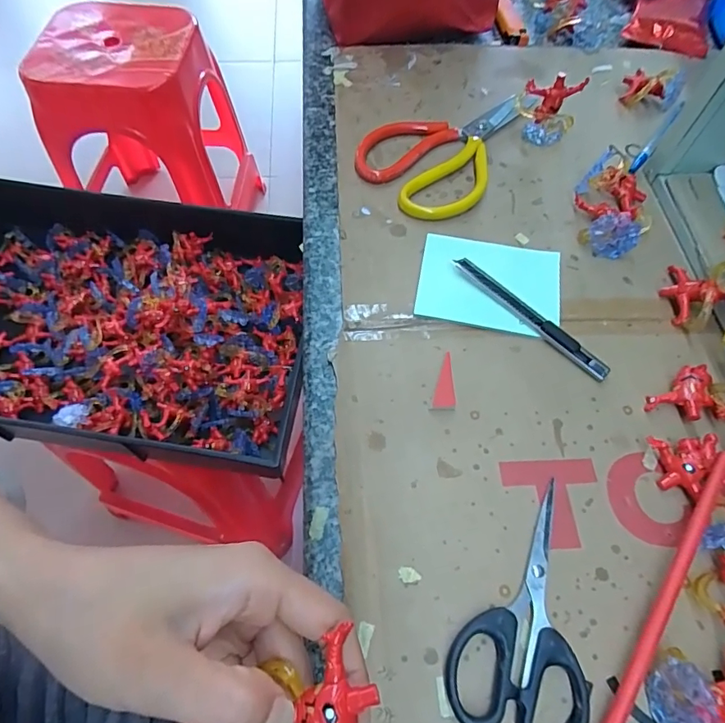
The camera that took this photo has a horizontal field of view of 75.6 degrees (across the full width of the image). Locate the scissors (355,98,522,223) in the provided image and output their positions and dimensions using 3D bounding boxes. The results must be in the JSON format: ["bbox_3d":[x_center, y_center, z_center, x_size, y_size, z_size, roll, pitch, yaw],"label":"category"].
[{"bbox_3d":[0.062,-0.185,0.400,0.110,0.012,0.158,25,65,12],"label":"scissors"}]

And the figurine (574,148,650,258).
[{"bbox_3d":[0.196,-0.123,0.363,0.052,0.028,0.088,15,63,7],"label":"figurine"}]

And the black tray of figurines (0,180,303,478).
[{"bbox_3d":[-0.283,-0.052,0.553,0.430,0.073,0.320,6,62,3],"label":"black tray of figurines"}]

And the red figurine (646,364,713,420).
[{"bbox_3d":[0.206,0.022,0.299,0.043,0.014,0.026,-33,67,-17],"label":"red figurine"}]

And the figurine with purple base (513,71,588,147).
[{"bbox_3d":[0.159,-0.220,0.404,0.050,0.046,0.028,20,64,10],"label":"figurine with purple base"}]

